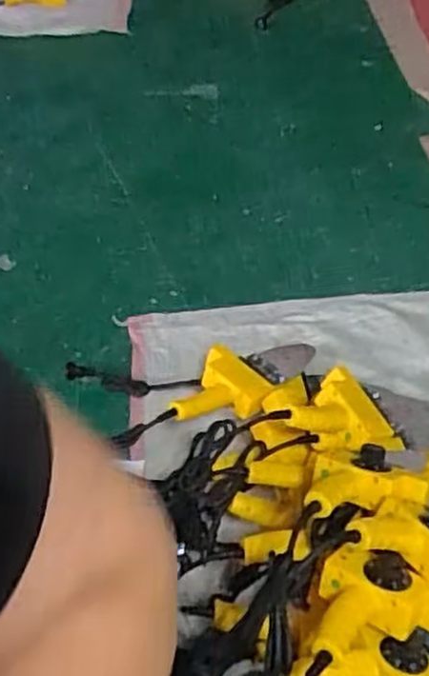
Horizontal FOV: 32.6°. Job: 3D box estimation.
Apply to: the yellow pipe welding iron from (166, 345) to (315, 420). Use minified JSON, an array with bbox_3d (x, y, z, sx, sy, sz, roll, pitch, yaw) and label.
[{"bbox_3d":[0.057,0.060,1.161,0.298,0.047,0.129,-21,53,-39],"label":"yellow pipe welding iron"}]

